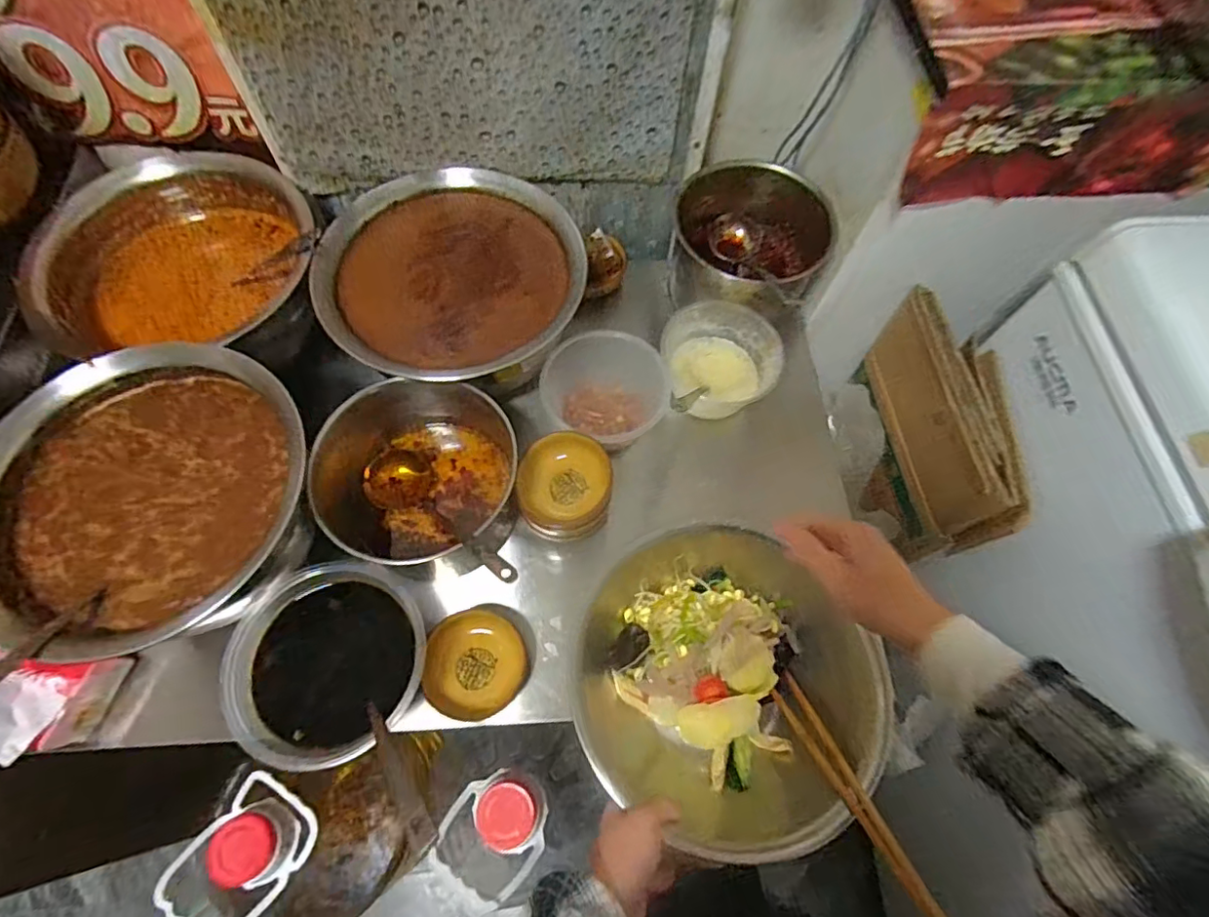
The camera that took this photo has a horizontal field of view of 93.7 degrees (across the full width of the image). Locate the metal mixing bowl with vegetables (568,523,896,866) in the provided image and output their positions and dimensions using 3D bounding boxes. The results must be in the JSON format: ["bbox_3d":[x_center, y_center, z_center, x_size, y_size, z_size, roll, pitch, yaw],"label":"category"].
[{"bbox_3d":[0.109,0.203,0.555,0.273,0.106,0.294,-1,63,3],"label":"metal mixing bowl with vegetables"}]

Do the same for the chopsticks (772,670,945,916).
[{"bbox_3d":[0.206,0.278,0.453,0.028,0.014,0.252,-19,31,-6],"label":"chopsticks"}]

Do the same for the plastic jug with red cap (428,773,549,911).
[{"bbox_3d":[-0.129,0.445,0.680,0.113,0.091,0.119,29,69,16],"label":"plastic jug with red cap"}]

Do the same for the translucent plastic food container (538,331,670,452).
[{"bbox_3d":[-0.002,-0.086,0.678,0.133,0.081,0.129,-1,63,3],"label":"translucent plastic food container"}]

